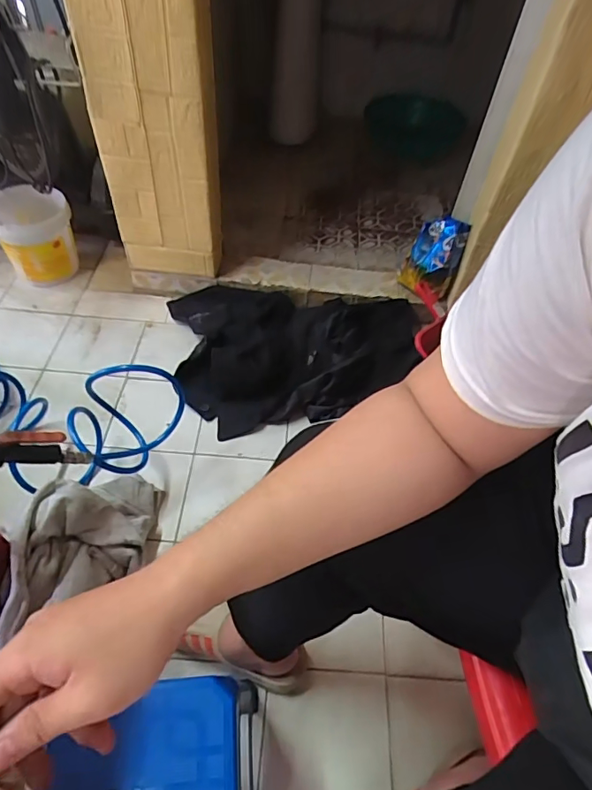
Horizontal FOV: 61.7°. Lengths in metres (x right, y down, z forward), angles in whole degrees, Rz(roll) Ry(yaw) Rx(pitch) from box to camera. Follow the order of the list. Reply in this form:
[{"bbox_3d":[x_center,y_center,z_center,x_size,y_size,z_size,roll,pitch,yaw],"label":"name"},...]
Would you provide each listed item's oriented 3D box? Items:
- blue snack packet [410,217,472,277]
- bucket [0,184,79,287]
[{"bbox_3d":[0.373,-0.393,1.299,0.134,0.136,0.027,23,16,30],"label":"blue snack packet"},{"bbox_3d":[-0.706,-0.442,1.353,0.191,0.211,0.191,1,53,-1],"label":"bucket"}]

